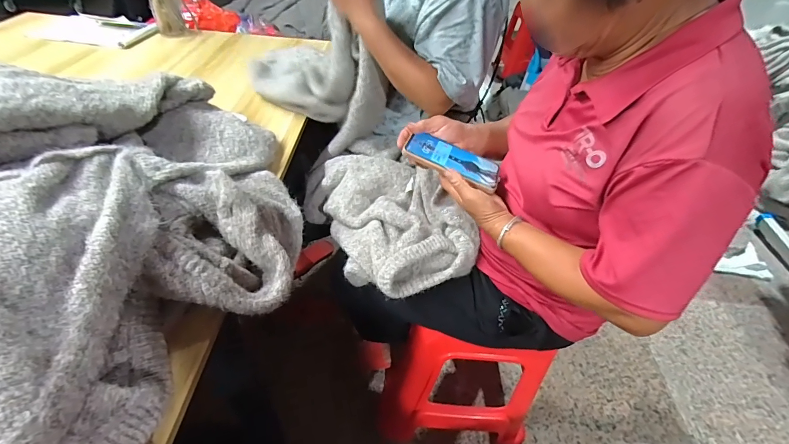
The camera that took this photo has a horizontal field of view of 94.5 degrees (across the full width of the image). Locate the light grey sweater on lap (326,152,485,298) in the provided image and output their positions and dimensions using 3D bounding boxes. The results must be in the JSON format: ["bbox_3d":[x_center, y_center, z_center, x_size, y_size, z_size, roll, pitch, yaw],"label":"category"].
[{"bbox_3d":[-0.007,-0.036,0.722,0.245,0.077,0.396,-11,47,-17],"label":"light grey sweater on lap"}]

